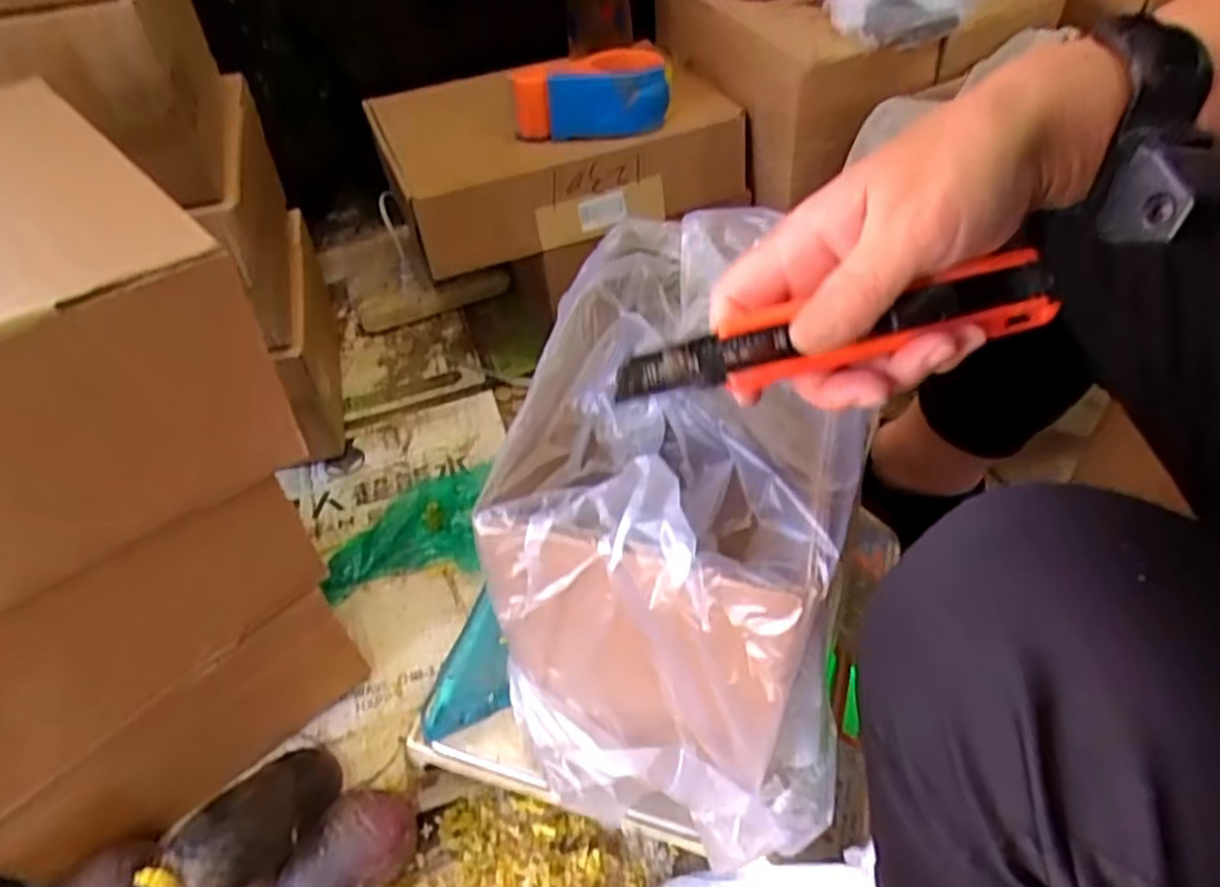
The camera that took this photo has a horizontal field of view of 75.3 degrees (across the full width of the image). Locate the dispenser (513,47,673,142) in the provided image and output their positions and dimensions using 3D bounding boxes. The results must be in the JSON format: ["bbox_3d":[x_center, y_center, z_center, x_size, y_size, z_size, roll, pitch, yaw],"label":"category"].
[{"bbox_3d":[-0.012,-0.354,0.796,0.148,0.068,0.091,7,50,11],"label":"dispenser"}]

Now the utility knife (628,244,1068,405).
[{"bbox_3d":[0.088,-0.042,0.295,0.177,0.021,0.022,-13,50,-10],"label":"utility knife"}]

